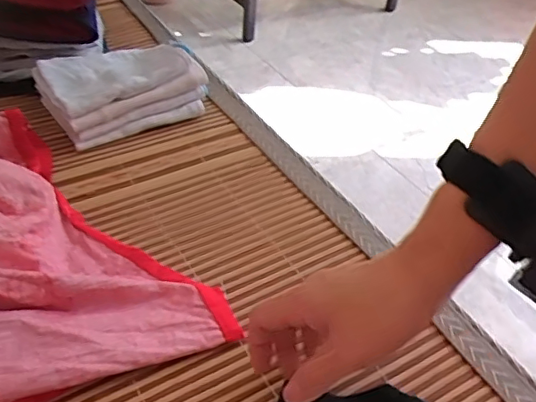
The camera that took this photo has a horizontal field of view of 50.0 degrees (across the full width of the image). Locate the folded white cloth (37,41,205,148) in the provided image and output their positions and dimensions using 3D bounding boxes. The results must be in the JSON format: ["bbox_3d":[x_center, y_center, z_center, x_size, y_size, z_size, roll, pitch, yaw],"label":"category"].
[{"bbox_3d":[-0.160,-0.131,0.622,0.156,0.060,0.126,-20,47,-26],"label":"folded white cloth"}]

